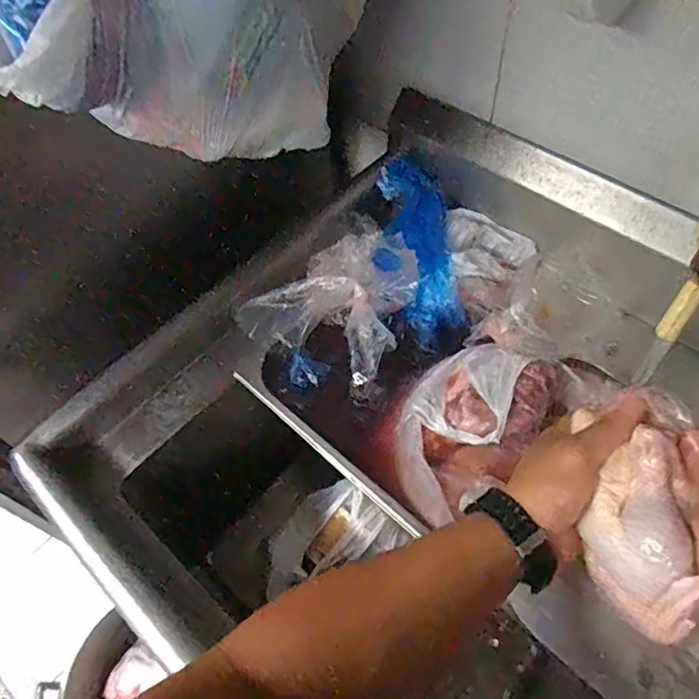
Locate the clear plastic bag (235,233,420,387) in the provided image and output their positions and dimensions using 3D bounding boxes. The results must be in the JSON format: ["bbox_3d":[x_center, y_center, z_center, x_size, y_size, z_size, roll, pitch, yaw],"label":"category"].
[{"bbox_3d":[-0.013,-0.084,0.732,0.204,0.054,0.230,22,61,17],"label":"clear plastic bag"}]

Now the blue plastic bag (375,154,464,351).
[{"bbox_3d":[0.091,-0.149,0.780,0.106,0.069,0.295,-4,56,1],"label":"blue plastic bag"}]

